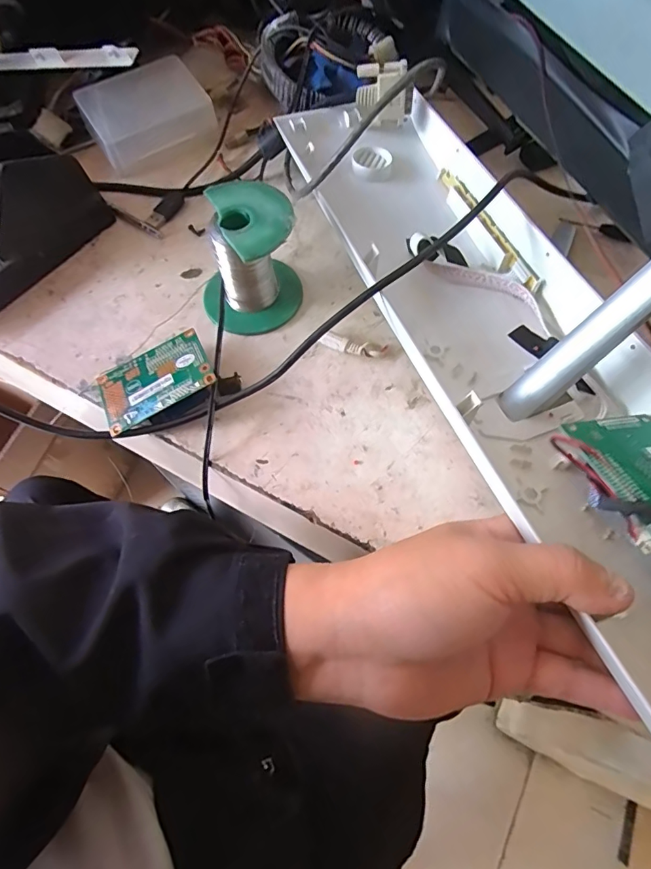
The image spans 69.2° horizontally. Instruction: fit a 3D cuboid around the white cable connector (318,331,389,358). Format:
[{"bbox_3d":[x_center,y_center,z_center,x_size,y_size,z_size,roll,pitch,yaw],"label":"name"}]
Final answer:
[{"bbox_3d":[0.018,-0.058,0.310,0.043,0.009,0.010,12,66,8],"label":"white cable connector"}]

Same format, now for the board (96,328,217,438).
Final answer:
[{"bbox_3d":[-0.108,-0.034,0.297,0.071,0.004,0.049,-29,60,-2],"label":"board"}]

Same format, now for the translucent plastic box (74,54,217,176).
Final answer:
[{"bbox_3d":[-0.152,-0.275,0.406,0.098,0.043,0.067,-29,67,-10],"label":"translucent plastic box"}]

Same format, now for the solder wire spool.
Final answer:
[{"bbox_3d":[-0.052,-0.113,0.306,0.065,0.069,0.061,-1,65,2],"label":"solder wire spool"}]

